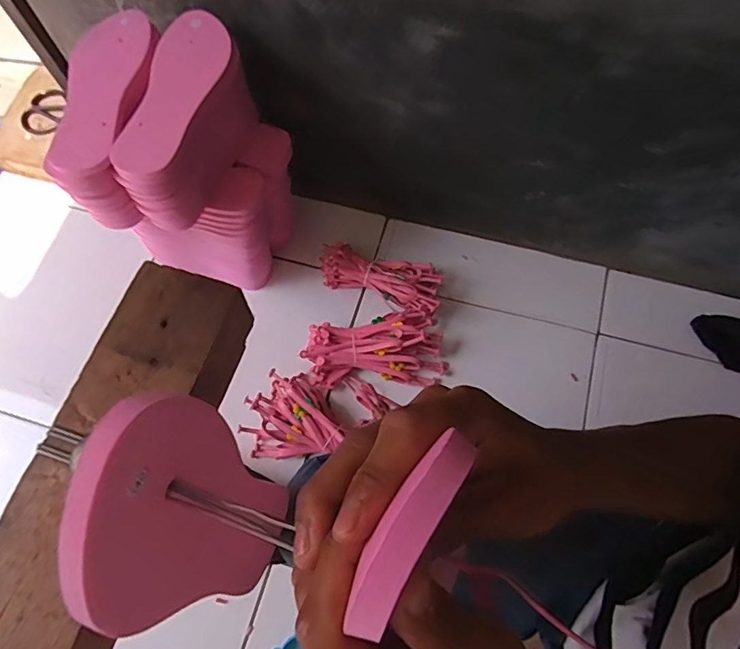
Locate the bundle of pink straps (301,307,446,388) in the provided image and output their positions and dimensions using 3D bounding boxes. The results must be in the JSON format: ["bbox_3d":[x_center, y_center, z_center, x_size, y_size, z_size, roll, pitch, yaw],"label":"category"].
[{"bbox_3d":[0.006,0.039,0.812,0.223,0.060,0.120,-2,68,2],"label":"bundle of pink straps"}]

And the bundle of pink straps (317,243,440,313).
[{"bbox_3d":[0.021,-0.084,0.854,0.214,0.064,0.089,20,70,10],"label":"bundle of pink straps"}]

